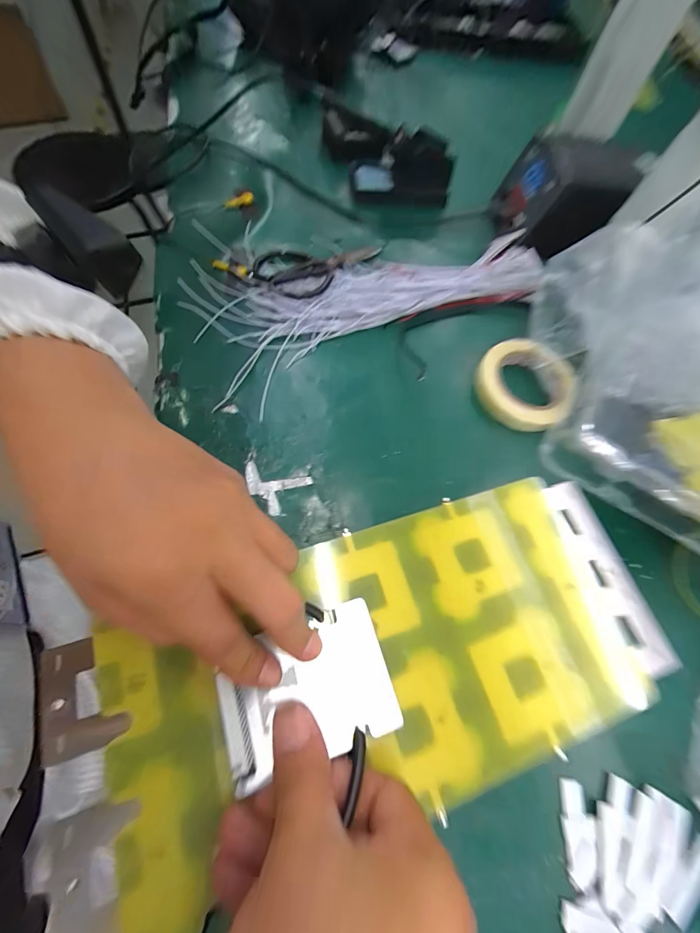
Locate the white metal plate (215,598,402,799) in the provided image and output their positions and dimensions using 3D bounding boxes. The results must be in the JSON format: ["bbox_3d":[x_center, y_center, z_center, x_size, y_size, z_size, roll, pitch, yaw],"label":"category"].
[{"bbox_3d":[-0.021,0.108,0.182,0.079,0.008,0.059,-16,69,-9],"label":"white metal plate"}]

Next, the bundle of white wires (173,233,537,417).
[{"bbox_3d":[0.021,-0.240,0.487,0.460,0.025,0.203,-30,73,-17],"label":"bundle of white wires"}]

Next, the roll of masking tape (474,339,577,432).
[{"bbox_3d":[0.211,-0.098,0.455,0.112,0.042,0.110,2,67,-6],"label":"roll of masking tape"}]

